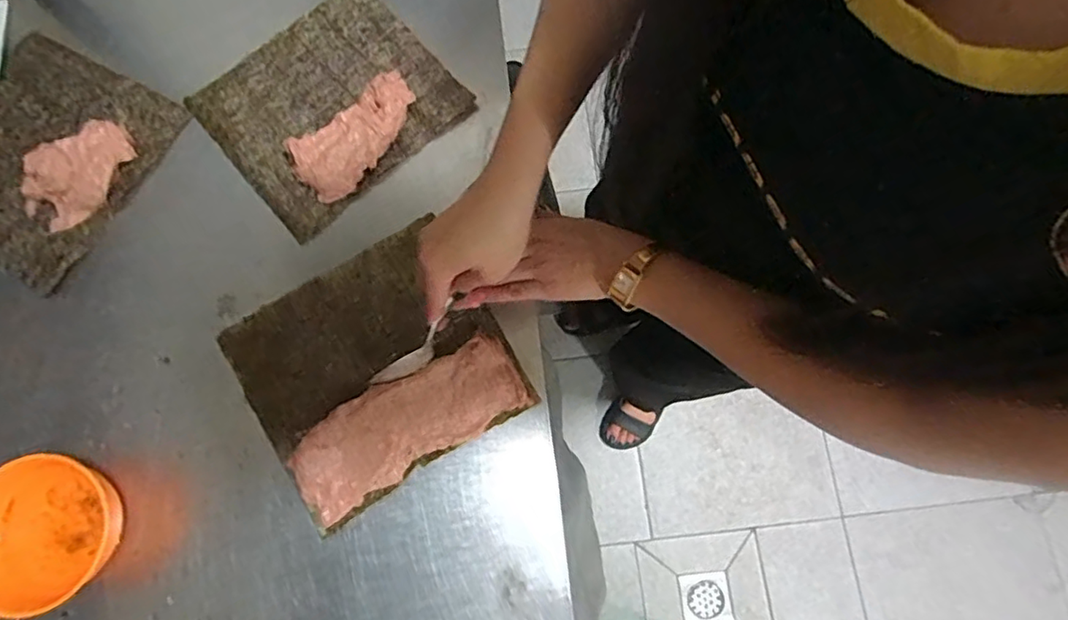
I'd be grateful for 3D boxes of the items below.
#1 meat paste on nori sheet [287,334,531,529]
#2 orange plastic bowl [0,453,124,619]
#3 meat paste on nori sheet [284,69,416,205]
[{"bbox_3d":[-0.100,0.087,0.454,0.183,0.018,0.068,-31,77,-7],"label":"meat paste on nori sheet"},{"bbox_3d":[-0.358,0.162,0.426,0.092,0.049,0.108,-32,77,-7],"label":"orange plastic bowl"},{"bbox_3d":[-0.154,-0.154,0.508,0.060,0.026,0.124,43,80,11],"label":"meat paste on nori sheet"}]

